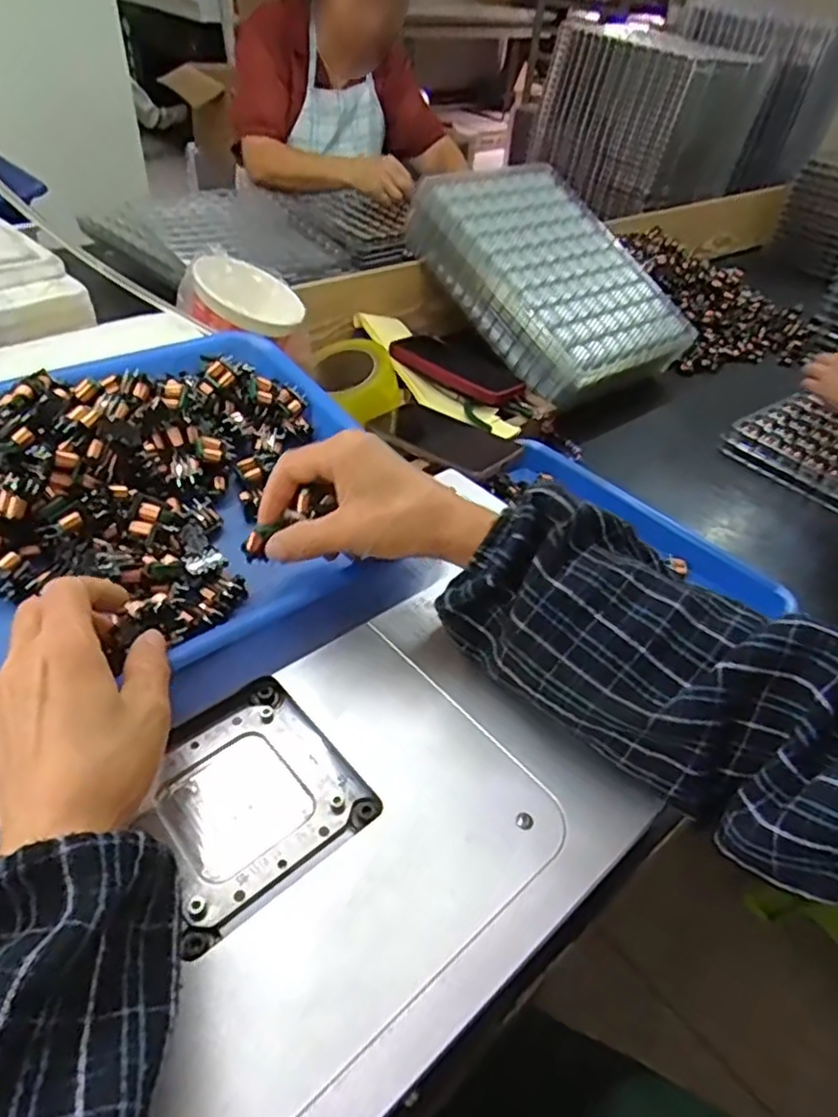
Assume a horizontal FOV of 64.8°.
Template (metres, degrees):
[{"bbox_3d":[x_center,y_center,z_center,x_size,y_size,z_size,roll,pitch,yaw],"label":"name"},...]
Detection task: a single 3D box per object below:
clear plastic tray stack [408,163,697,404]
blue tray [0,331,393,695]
[{"bbox_3d":[0.180,-0.379,0.896,0.258,0.080,0.356,-25,74,-29],"label":"clear plastic tray stack"},{"bbox_3d":[-0.176,-0.031,0.376,0.325,0.072,0.241,-30,54,-32],"label":"blue tray"}]

